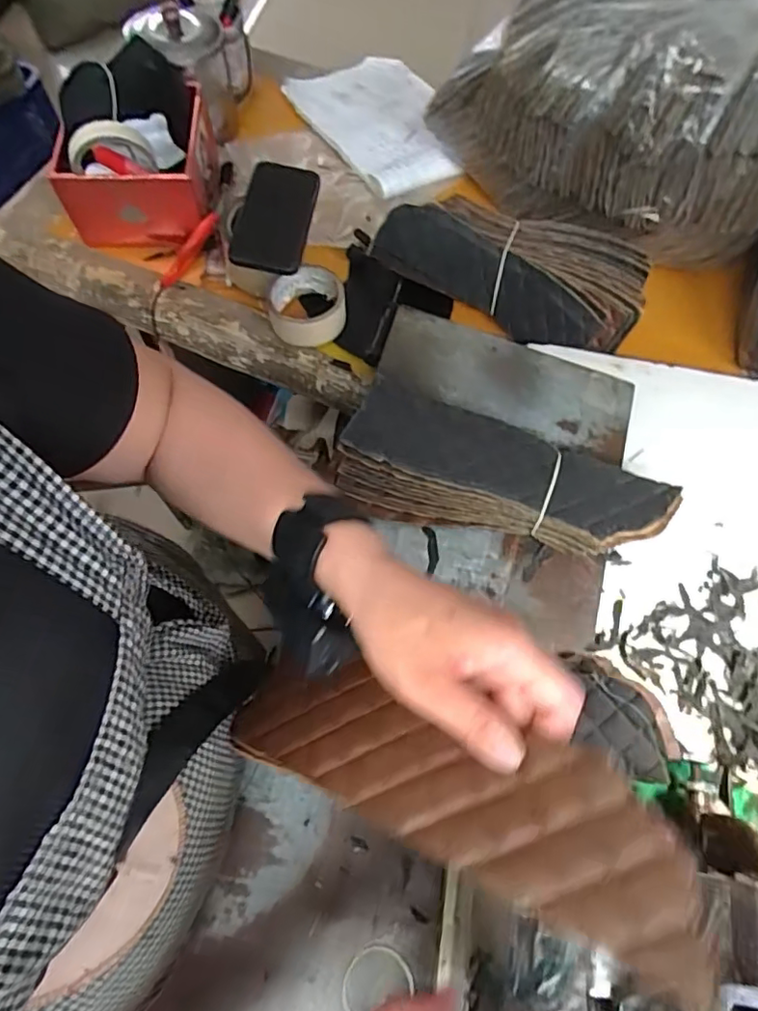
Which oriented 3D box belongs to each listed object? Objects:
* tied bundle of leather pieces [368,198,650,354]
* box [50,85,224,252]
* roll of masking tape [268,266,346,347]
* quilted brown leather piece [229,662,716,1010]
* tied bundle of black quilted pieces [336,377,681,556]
[{"bbox_3d":[0.159,-0.279,0.643,0.287,0.083,0.163,30,69,10],"label":"tied bundle of leather pieces"},{"bbox_3d":[-0.290,-0.410,0.689,0.172,0.093,0.158,-7,67,-5],"label":"box"},{"bbox_3d":[-0.083,-0.229,0.645,0.084,0.037,0.087,1,67,-2],"label":"roll of masking tape"},{"bbox_3d":[0.023,0.130,0.277,0.247,0.014,0.065,8,63,36],"label":"quilted brown leather piece"},{"bbox_3d":[0.102,-0.017,0.491,0.275,0.070,0.094,19,68,6],"label":"tied bundle of black quilted pieces"}]

